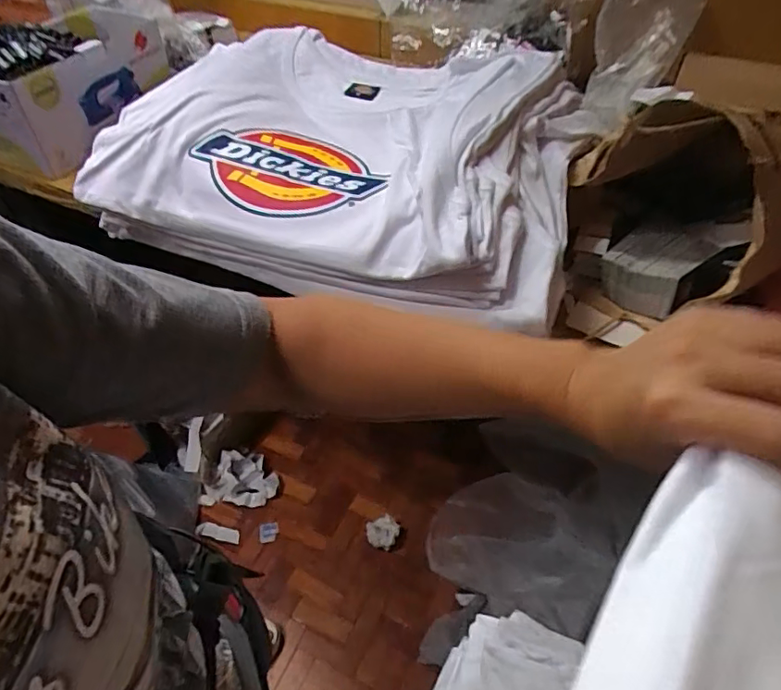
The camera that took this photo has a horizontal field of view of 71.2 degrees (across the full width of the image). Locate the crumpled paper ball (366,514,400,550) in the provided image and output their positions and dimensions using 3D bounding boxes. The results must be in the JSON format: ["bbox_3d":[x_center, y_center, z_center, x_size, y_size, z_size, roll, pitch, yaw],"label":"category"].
[{"bbox_3d":[-0.018,0.433,1.271,0.067,0.046,0.072,-1,48,1],"label":"crumpled paper ball"}]

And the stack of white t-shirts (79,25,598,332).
[{"bbox_3d":[-0.048,-0.241,0.641,0.541,0.111,0.355,17,51,16],"label":"stack of white t-shirts"}]

